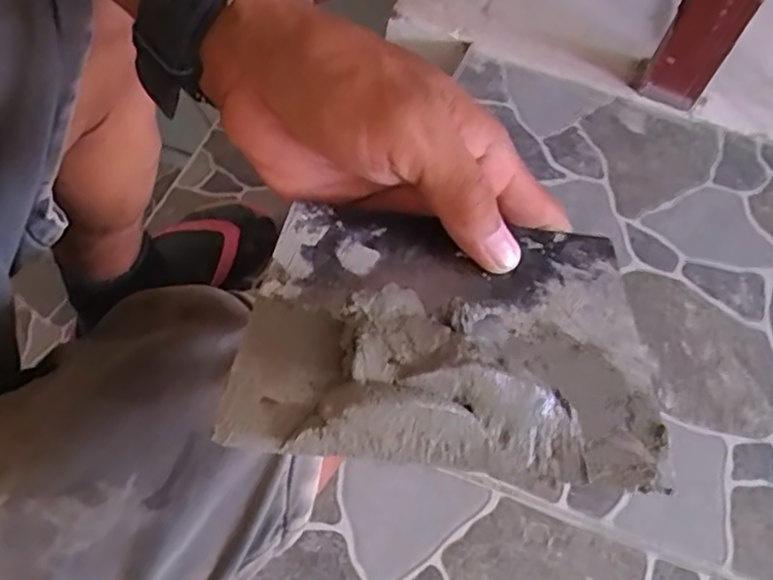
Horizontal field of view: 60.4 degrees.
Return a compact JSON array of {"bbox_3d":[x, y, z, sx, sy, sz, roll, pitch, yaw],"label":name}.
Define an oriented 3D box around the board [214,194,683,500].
[{"bbox_3d":[0.022,0.012,0.220,0.136,0.023,0.090,6,58,-1],"label":"board"}]

